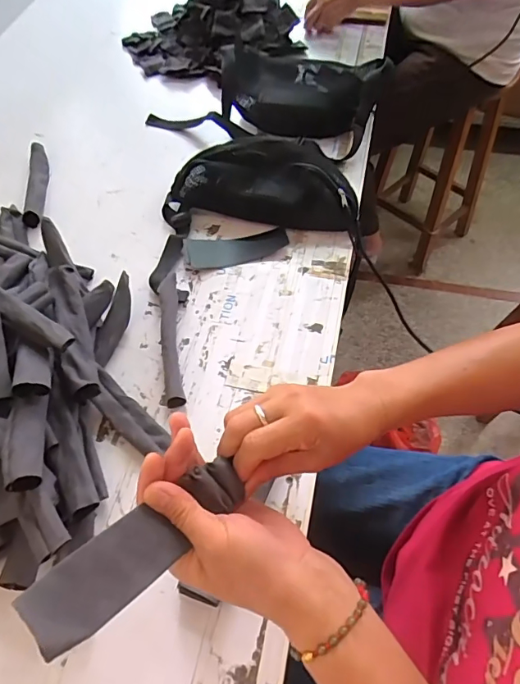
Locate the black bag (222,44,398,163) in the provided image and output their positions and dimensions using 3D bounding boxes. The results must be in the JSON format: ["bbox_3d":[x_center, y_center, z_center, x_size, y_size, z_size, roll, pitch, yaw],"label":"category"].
[{"bbox_3d":[0.066,-0.438,0.813,0.279,0.090,0.175,22,62,14],"label":"black bag"}]

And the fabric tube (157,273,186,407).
[{"bbox_3d":[-0.111,0.000,0.577,0.022,0.020,0.178,-9,59,-3],"label":"fabric tube"}]

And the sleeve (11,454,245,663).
[{"bbox_3d":[-0.075,0.129,0.299,0.148,0.019,0.042,-31,62,-33],"label":"sleeve"}]

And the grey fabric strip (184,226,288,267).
[{"bbox_3d":[-0.035,-0.140,0.681,0.151,0.012,0.053,-6,59,-2],"label":"grey fabric strip"}]

